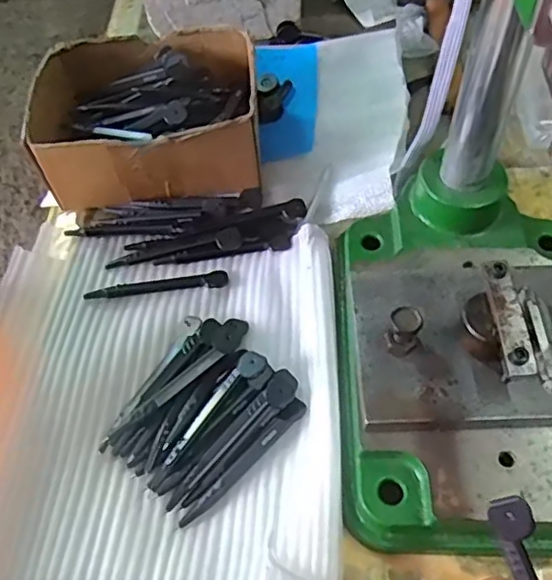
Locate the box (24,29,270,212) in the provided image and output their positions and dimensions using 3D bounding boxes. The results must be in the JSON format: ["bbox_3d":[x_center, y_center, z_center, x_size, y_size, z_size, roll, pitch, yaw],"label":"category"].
[{"bbox_3d":[-0.097,-0.136,0.488,0.158,0.063,0.128,-4,55,-1],"label":"box"}]

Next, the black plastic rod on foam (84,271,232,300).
[{"bbox_3d":[-0.083,-0.004,0.445,0.097,0.006,0.014,-5,55,-2],"label":"black plastic rod on foam"}]

